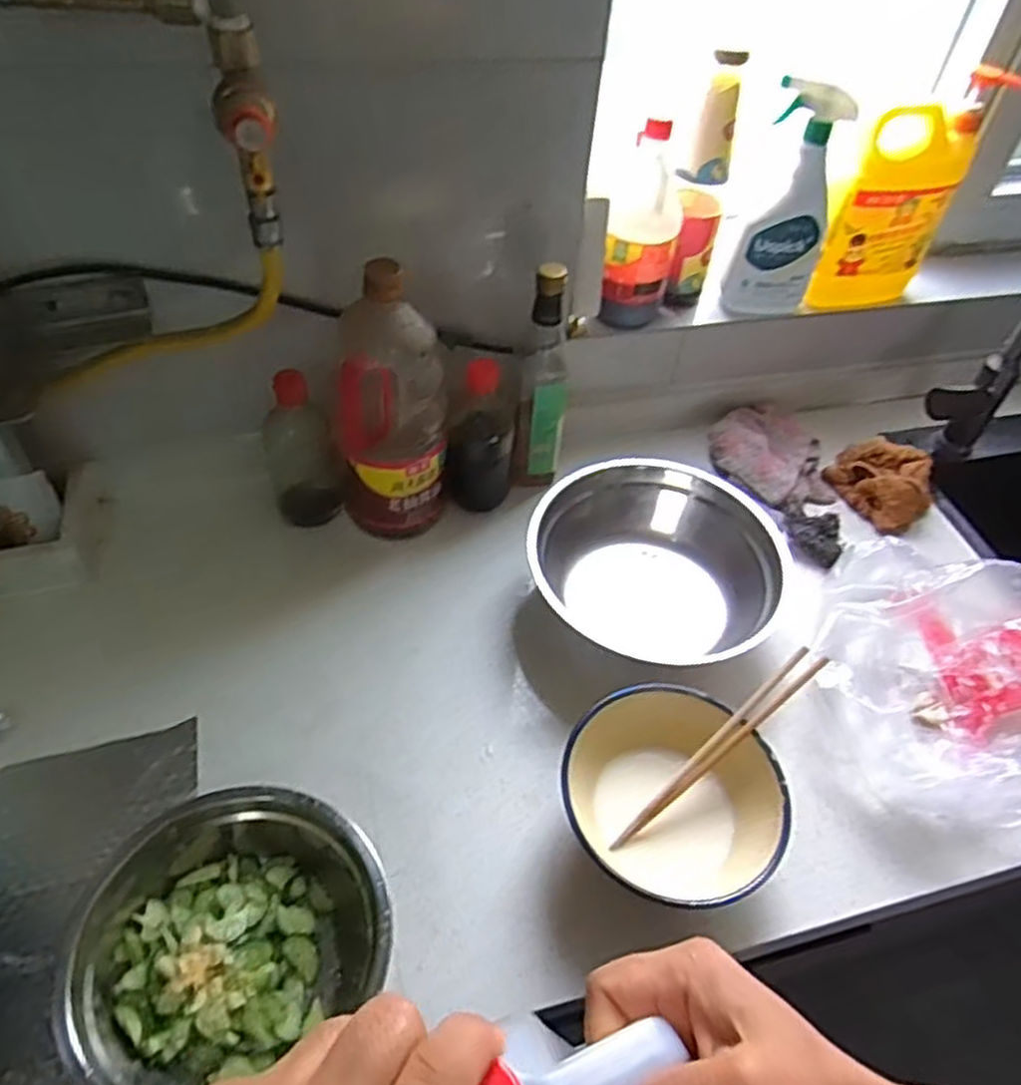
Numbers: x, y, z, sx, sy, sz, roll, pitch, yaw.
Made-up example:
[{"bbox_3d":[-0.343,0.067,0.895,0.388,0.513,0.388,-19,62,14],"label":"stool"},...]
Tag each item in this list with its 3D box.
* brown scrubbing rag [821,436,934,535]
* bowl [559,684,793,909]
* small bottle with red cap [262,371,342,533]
[{"bbox_3d":[0.442,-0.076,0.927,0.090,0.069,0.124,-29,59,-23],"label":"brown scrubbing rag"},{"bbox_3d":[0.126,0.207,0.622,0.172,0.075,0.163,2,52,-2],"label":"bowl"},{"bbox_3d":[-0.216,-0.085,0.801,0.068,0.177,0.062,-23,56,-20],"label":"small bottle with red cap"}]

